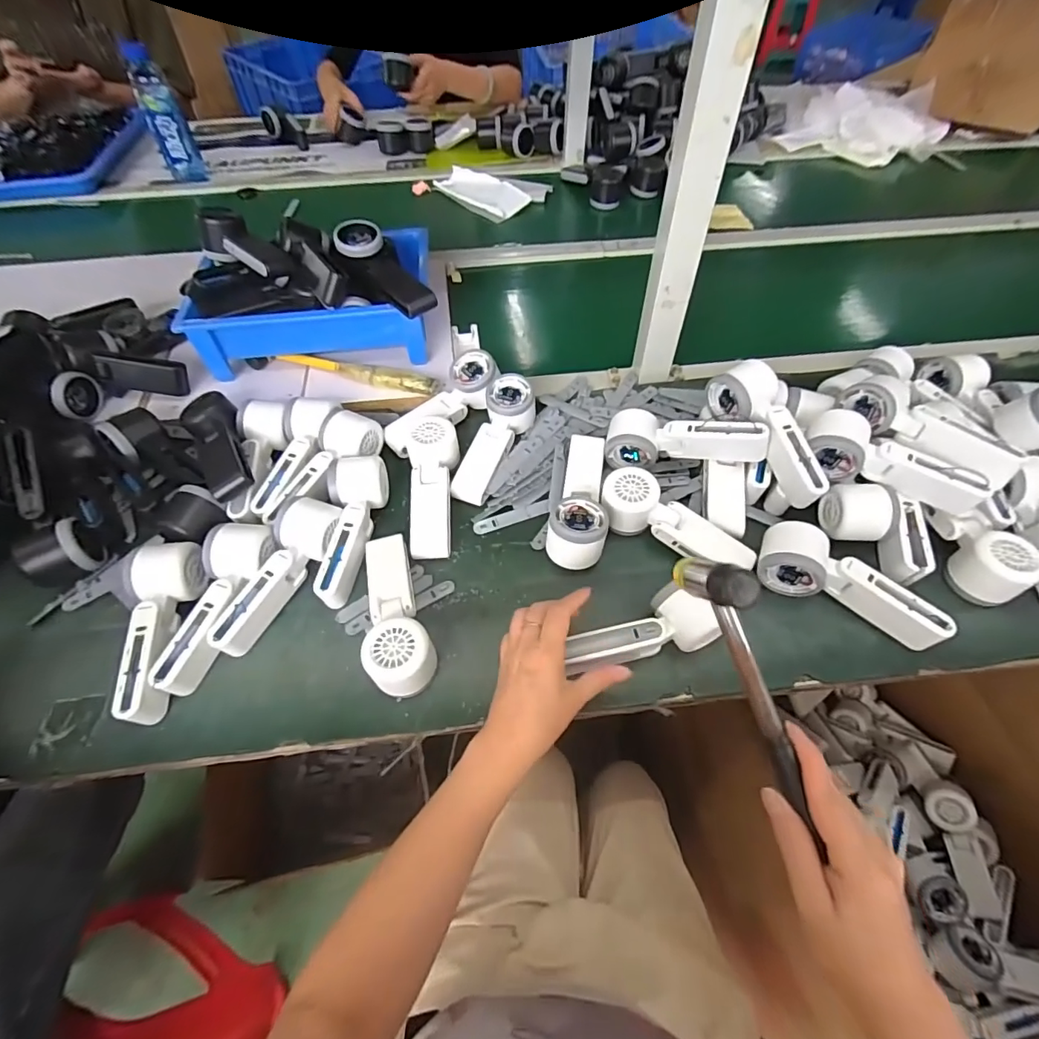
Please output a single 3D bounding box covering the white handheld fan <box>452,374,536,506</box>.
[{"bbox_3d":[-0.030,-0.093,0.599,0.052,0.037,0.165,19,73,13],"label":"white handheld fan"}]

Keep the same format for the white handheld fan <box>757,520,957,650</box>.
[{"bbox_3d":[0.314,0.057,0.483,0.160,0.048,0.061,23,59,16],"label":"white handheld fan"}]

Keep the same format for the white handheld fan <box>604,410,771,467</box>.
[{"bbox_3d":[0.180,-0.085,0.554,0.167,0.050,0.057,5,55,23],"label":"white handheld fan"}]

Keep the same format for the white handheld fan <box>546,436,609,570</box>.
[{"bbox_3d":[0.070,-0.029,0.540,0.056,0.045,0.158,10,57,7],"label":"white handheld fan"}]

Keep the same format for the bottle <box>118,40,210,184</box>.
[{"bbox_3d":[-0.711,-0.800,1.017,0.071,0.214,0.069,-24,59,-15],"label":"bottle"}]

